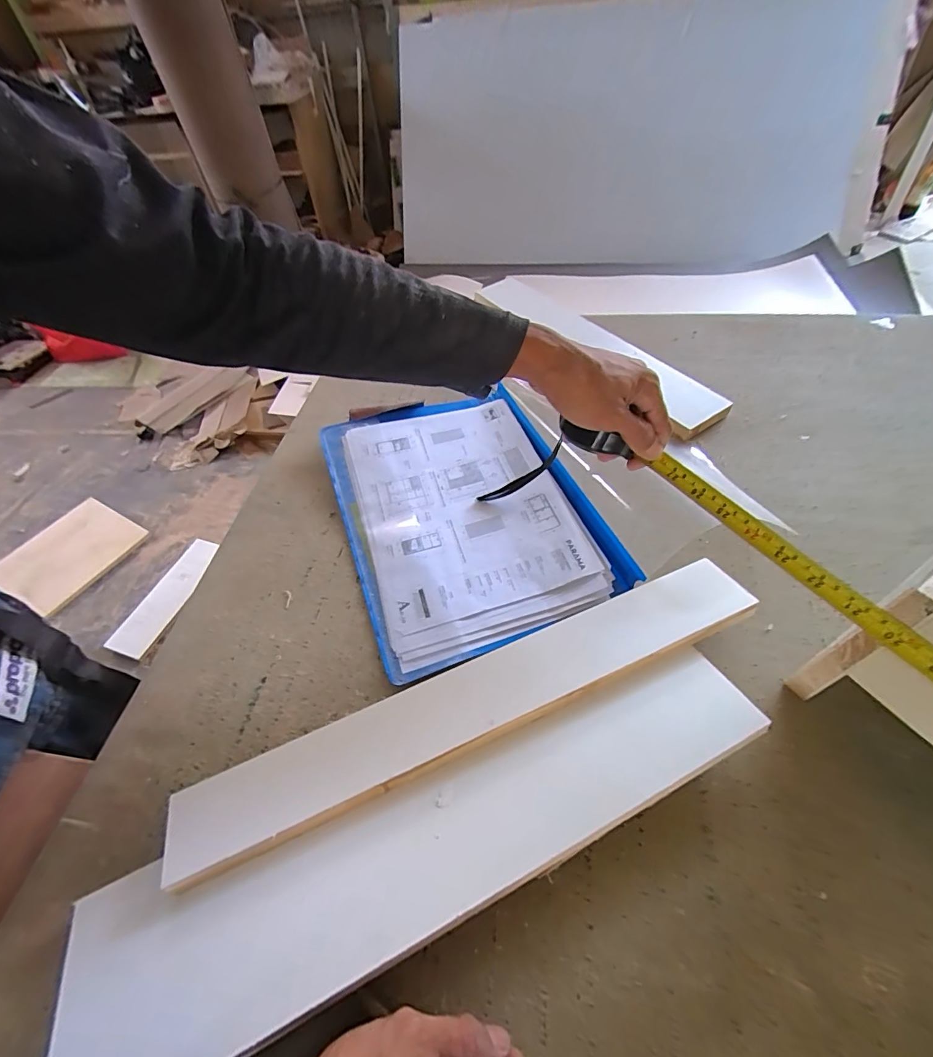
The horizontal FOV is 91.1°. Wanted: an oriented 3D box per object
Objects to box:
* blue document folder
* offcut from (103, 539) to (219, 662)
[{"bbox_3d":[-0.011,-0.030,0.522,0.256,0.023,0.347,-20,54,-9],"label":"blue document folder"},{"bbox_3d":[-0.918,0.203,1.416,0.123,0.021,0.409,17,50,2],"label":"offcut"}]

